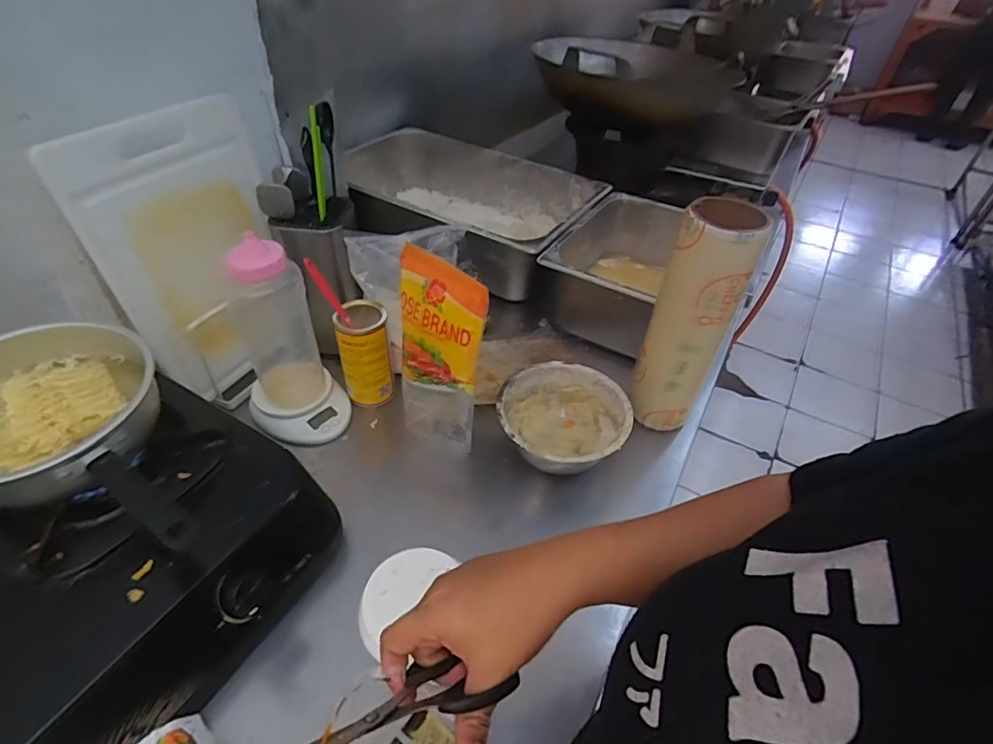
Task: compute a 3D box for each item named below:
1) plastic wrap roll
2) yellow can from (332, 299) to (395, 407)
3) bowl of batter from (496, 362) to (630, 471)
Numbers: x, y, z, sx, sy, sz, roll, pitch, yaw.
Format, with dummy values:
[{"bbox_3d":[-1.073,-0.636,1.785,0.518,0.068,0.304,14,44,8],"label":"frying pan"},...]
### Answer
[{"bbox_3d":[0.243,-0.058,0.657,0.084,0.309,0.081,2,43,-2],"label":"plastic wrap roll"},{"bbox_3d":[-0.186,-0.026,0.727,0.067,0.137,0.073,2,43,-2],"label":"yellow can"},{"bbox_3d":[0.087,0.072,0.690,0.167,0.087,0.159,2,43,-2],"label":"bowl of batter"}]

